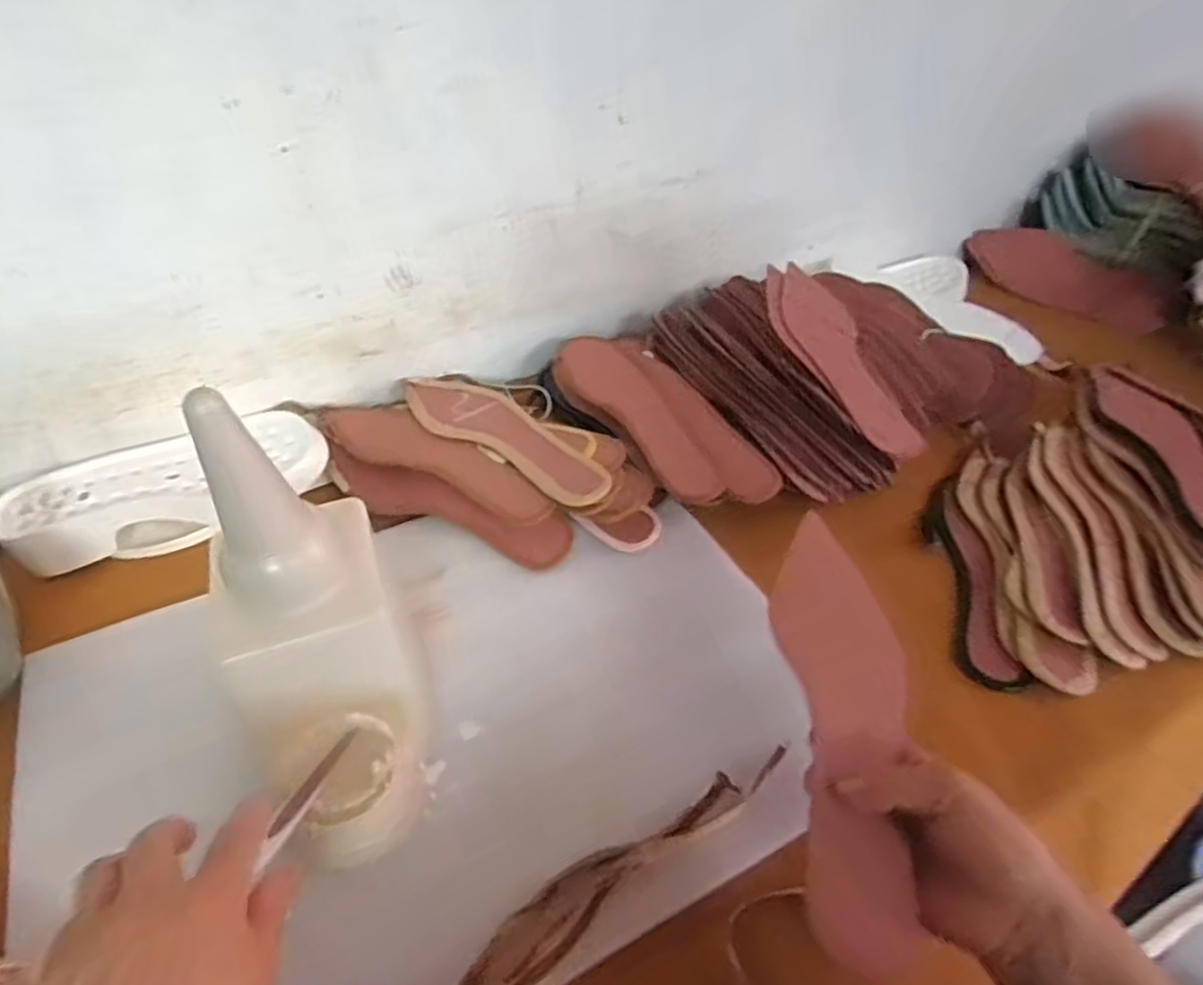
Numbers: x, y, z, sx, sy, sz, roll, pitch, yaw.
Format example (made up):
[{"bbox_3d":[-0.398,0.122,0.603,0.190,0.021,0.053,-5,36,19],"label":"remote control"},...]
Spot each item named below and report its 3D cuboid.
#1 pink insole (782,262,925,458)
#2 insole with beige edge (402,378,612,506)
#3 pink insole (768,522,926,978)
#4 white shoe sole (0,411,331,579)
[{"bbox_3d":[0.231,-0.140,0.693,0.069,0.019,0.260,-10,57,-10],"label":"pink insole"},{"bbox_3d":[-0.090,-0.054,0.645,0.247,0.013,0.072,31,51,30],"label":"insole with beige edge"},{"bbox_3d":[0.137,0.117,0.395,0.072,0.020,0.246,4,54,4],"label":"pink insole"},{"bbox_3d":[-0.371,-0.001,0.620,0.252,0.056,0.095,-17,45,-18],"label":"white shoe sole"}]

